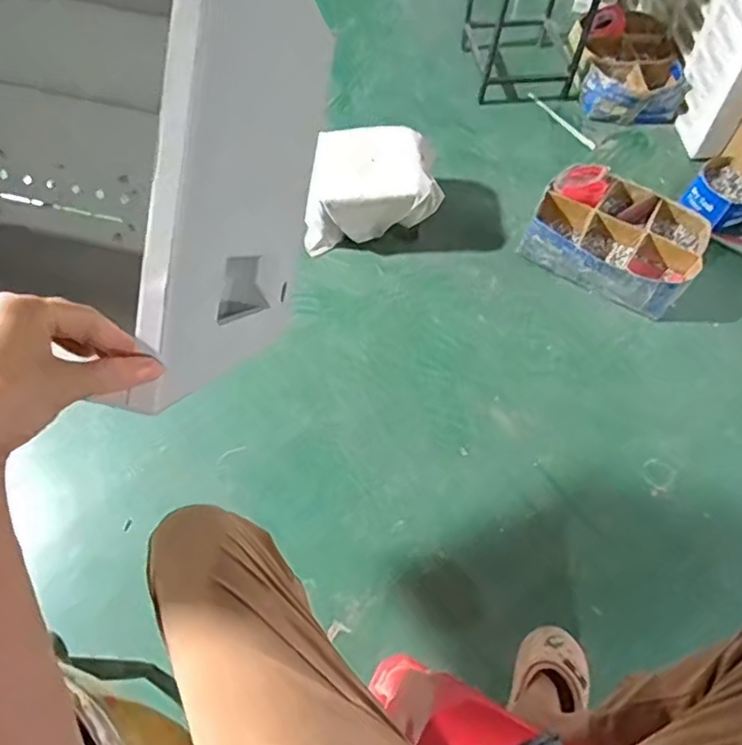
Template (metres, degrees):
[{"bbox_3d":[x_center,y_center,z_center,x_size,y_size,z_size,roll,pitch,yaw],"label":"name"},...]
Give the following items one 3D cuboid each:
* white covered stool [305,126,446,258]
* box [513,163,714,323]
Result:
[{"bbox_3d":[-0.008,-0.422,1.360,0.303,0.202,0.188,-10,59,-9],"label":"white covered stool"},{"bbox_3d":[0.599,-0.332,1.459,0.391,0.135,0.283,31,62,15],"label":"box"}]

